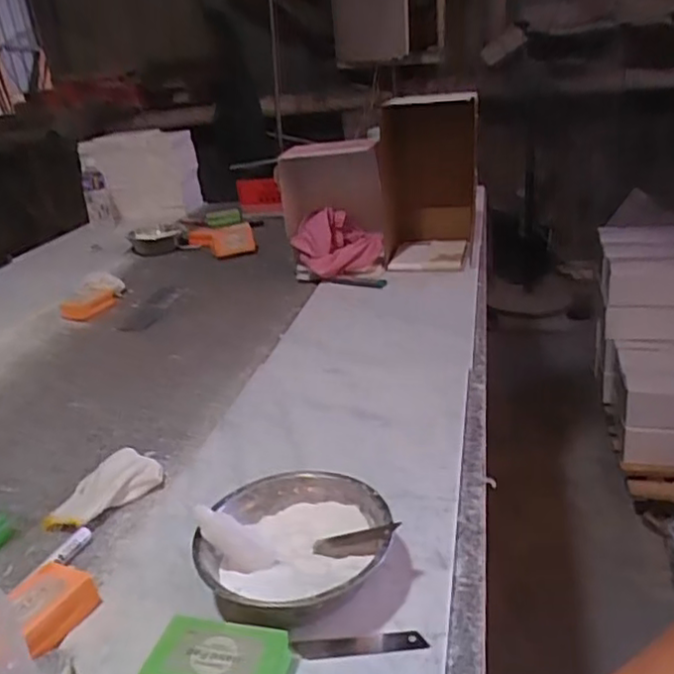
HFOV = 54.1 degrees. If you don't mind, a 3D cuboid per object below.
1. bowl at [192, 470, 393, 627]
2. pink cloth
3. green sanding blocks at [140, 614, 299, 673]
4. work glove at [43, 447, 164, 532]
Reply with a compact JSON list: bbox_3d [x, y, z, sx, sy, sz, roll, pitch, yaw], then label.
[{"bbox_3d":[-0.038,0.173,0.580,0.158,0.058,0.158,-7,23,3],"label":"bowl"},{"bbox_3d":[0.003,-0.188,1.331,0.165,0.128,0.072,-10,25,-8],"label":"pink cloth"},{"bbox_3d":[-0.082,0.232,0.465,0.098,0.027,0.061,-2,24,13],"label":"green sanding blocks"},{"bbox_3d":[-0.253,0.163,0.708,0.065,0.027,0.124,16,33,43],"label":"work glove"}]

